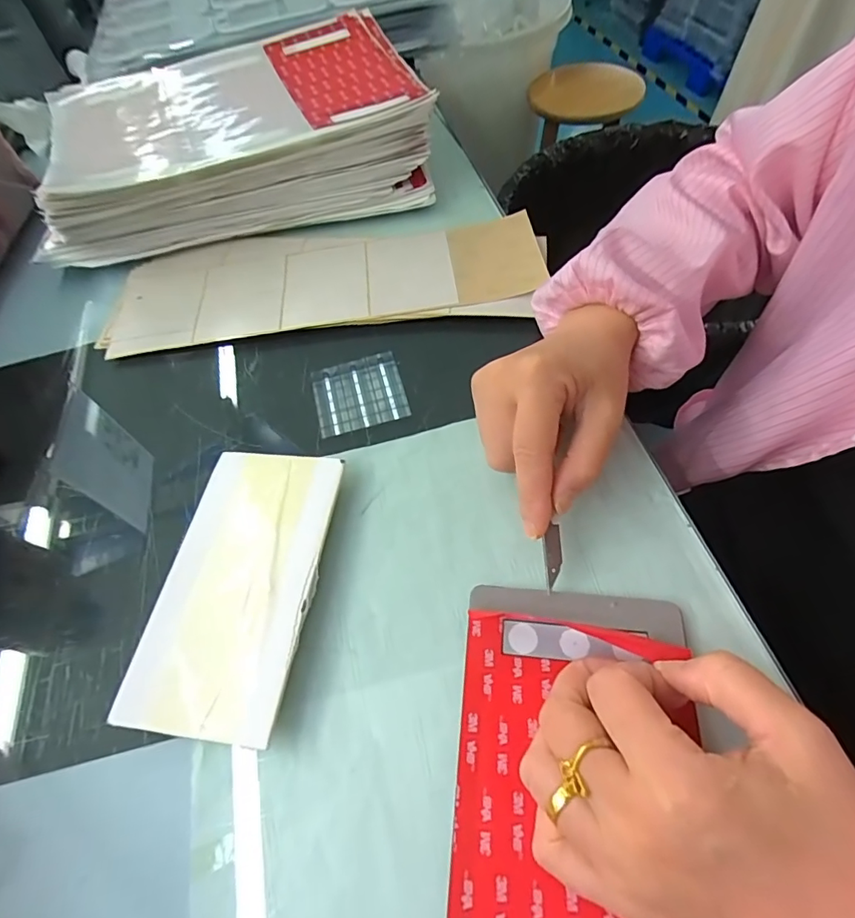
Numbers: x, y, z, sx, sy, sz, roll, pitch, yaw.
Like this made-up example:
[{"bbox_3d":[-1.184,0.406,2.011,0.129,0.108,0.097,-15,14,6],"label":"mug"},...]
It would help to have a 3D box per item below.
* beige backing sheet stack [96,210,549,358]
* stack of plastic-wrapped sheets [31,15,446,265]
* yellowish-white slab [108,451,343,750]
[{"bbox_3d":[-0.082,-0.140,0.377,0.334,0.012,0.112,-4,58,3],"label":"beige backing sheet stack"},{"bbox_3d":[-0.174,-0.297,0.446,0.317,0.070,0.232,-14,58,-4],"label":"stack of plastic-wrapped sheets"},{"bbox_3d":[-0.099,0.064,0.262,0.080,0.014,0.149,4,59,7],"label":"yellowish-white slab"}]

